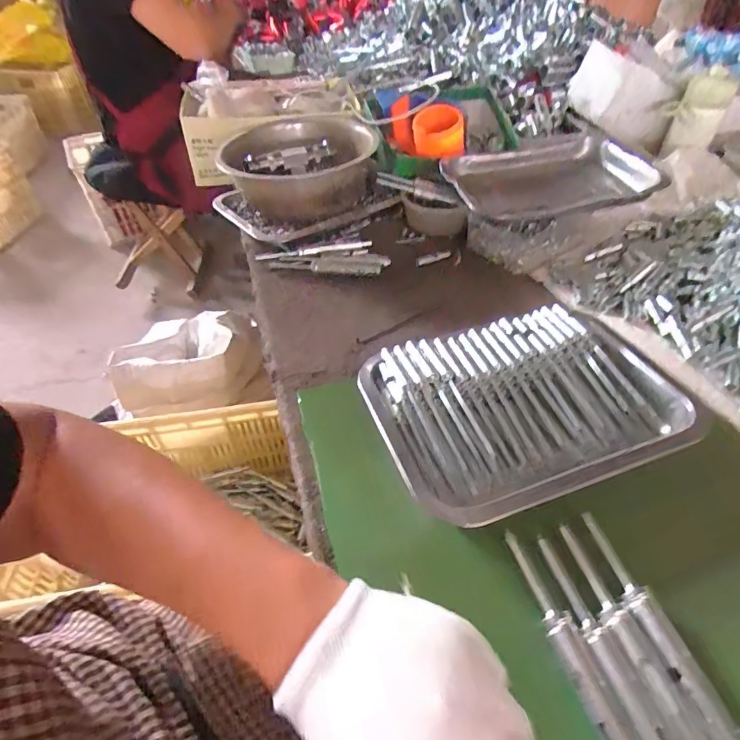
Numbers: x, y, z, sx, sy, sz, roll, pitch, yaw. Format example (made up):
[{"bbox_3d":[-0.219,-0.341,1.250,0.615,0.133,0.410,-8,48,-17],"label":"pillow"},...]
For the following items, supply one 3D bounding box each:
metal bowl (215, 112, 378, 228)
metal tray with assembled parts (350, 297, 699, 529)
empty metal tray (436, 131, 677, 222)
[{"bbox_3d":[-0.110,-0.305,0.686,0.229,0.081,0.242,2,46,4],"label":"metal bowl"},{"bbox_3d":[0.132,0.033,0.404,0.246,0.046,0.176,-15,48,-13],"label":"metal tray with assembled parts"},{"bbox_3d":[0.234,-0.260,0.624,0.246,0.038,0.182,-9,47,-7],"label":"empty metal tray"}]

